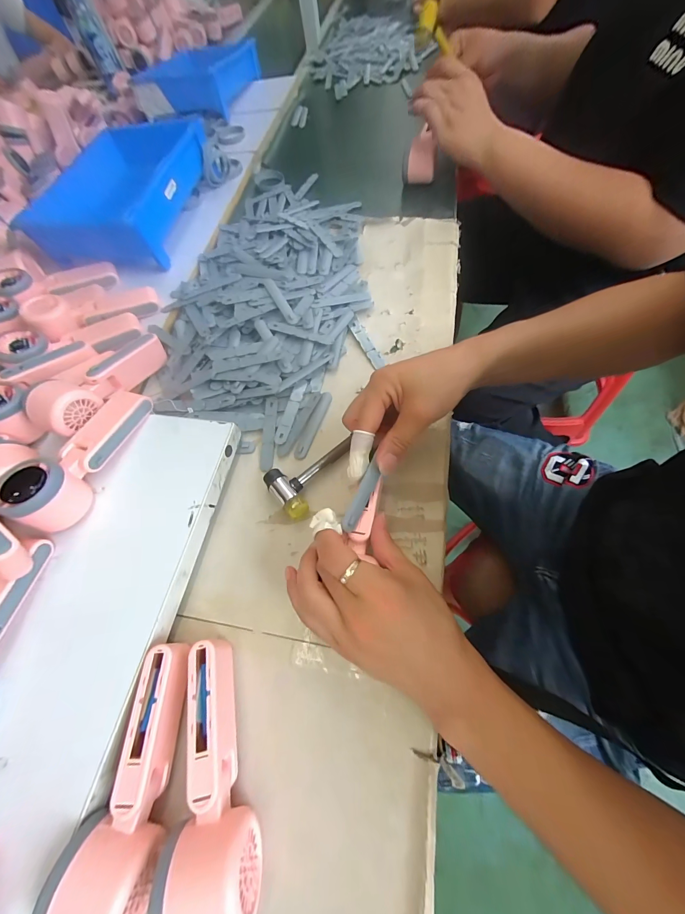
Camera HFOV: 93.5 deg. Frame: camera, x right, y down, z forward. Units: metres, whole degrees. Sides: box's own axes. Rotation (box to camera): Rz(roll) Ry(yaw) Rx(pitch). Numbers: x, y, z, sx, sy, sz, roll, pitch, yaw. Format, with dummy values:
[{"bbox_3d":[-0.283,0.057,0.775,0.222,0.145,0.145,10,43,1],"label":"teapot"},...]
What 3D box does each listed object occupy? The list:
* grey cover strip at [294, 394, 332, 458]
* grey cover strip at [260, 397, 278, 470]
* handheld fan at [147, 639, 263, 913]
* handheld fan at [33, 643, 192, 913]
[{"bbox_3d":[-0.035,-0.040,0.392,0.015,0.007,0.093,22,75,4],"label":"grey cover strip"},{"bbox_3d":[-0.089,-0.029,0.389,0.017,0.004,0.093,-2,73,3],"label":"grey cover strip"},{"bbox_3d":[-0.104,0.232,0.241,0.060,0.059,0.161,-19,65,-2],"label":"handheld fan"},{"bbox_3d":[-0.146,0.233,0.243,0.058,0.056,0.158,8,67,10],"label":"handheld fan"}]

